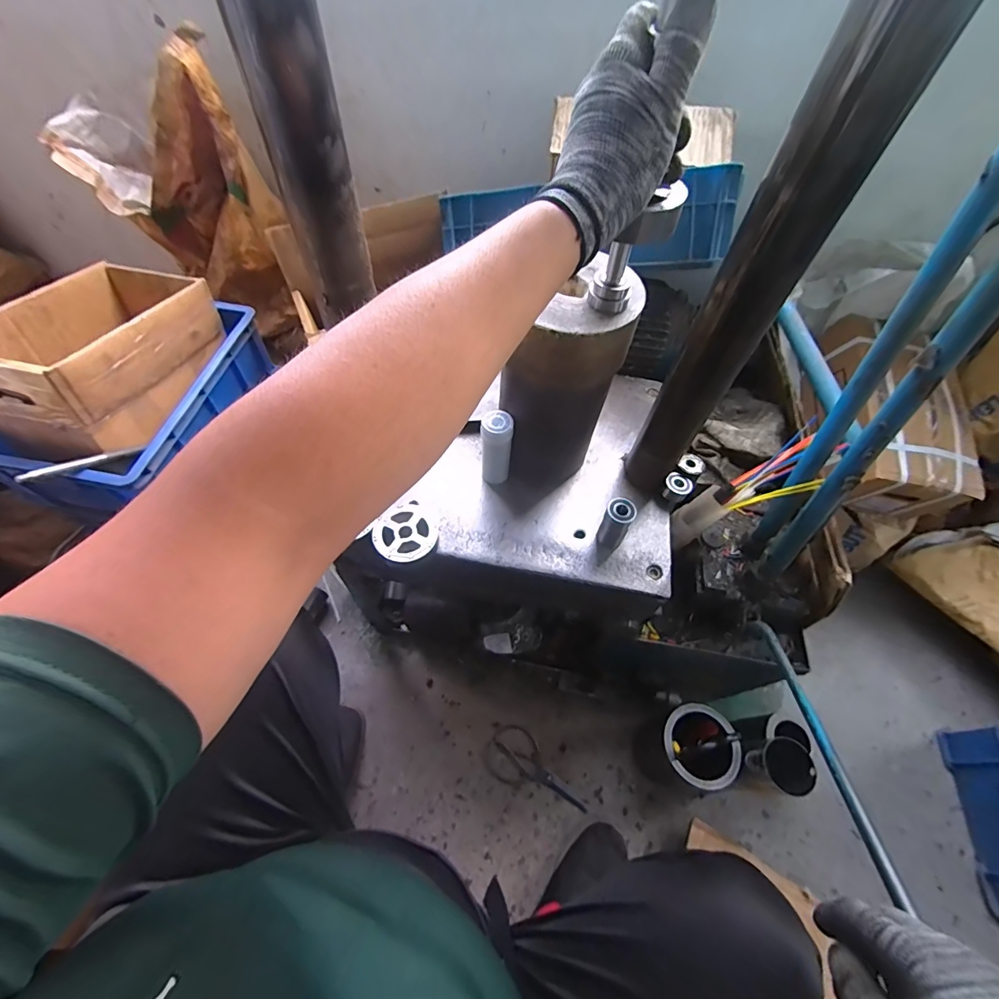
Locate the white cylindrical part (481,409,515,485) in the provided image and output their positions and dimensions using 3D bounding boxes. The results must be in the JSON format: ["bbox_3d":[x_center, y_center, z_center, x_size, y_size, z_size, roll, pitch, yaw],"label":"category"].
[{"bbox_3d":[-0.004,-0.066,0.570,0.038,0.114,0.029,4,58,-1],"label":"white cylindrical part"}]

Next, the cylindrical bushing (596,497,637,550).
[{"bbox_3d":[0.145,0.031,0.553,0.035,0.075,0.030,30,61,14],"label":"cylindrical bushing"}]

